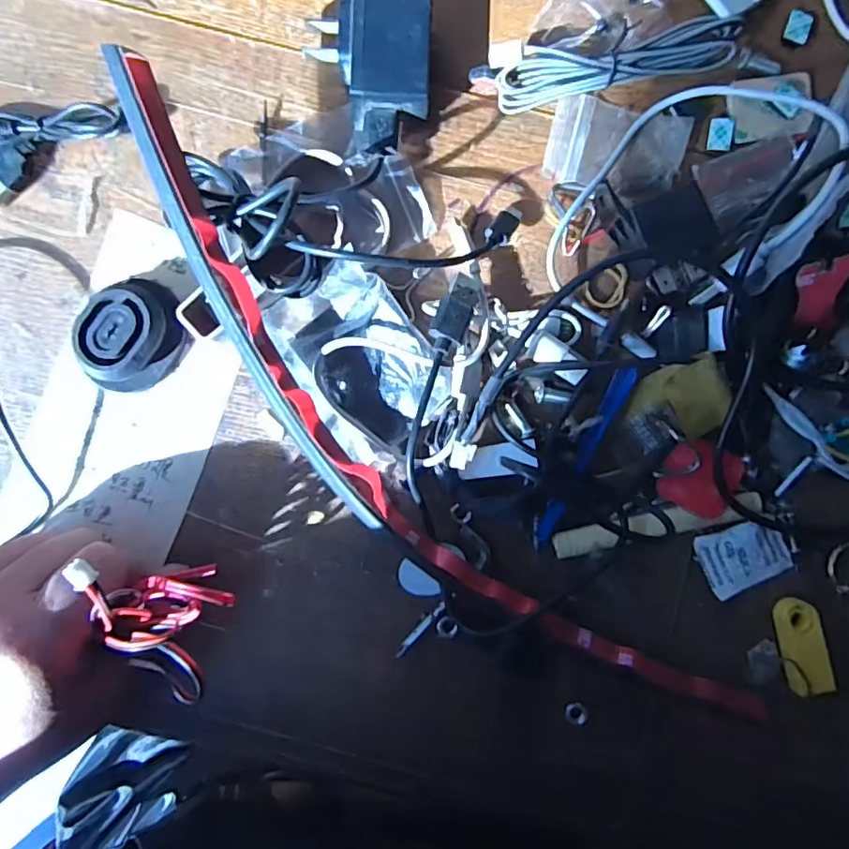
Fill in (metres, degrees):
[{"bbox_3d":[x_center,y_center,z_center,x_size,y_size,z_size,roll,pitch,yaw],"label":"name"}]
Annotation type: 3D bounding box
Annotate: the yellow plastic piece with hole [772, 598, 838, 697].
[{"bbox_3d":[0.168,0.098,0.241,0.017,0.008,0.039,-8,79,2],"label":"yellow plastic piece with hole"}]

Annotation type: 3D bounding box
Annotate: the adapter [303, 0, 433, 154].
[{"bbox_3d":[-0.021,-0.148,0.235,0.047,0.025,0.063,3,91,2],"label":"adapter"}]

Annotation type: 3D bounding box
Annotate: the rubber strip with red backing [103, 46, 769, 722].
[{"bbox_3d":[-0.003,0.017,0.220,0.063,0.056,0.346,-44,90,2],"label":"rubber strip with red backing"}]

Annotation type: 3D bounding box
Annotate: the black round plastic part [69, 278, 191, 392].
[{"bbox_3d":[-0.130,-0.040,0.242,0.039,0.020,0.047,31,92,1],"label":"black round plastic part"}]

